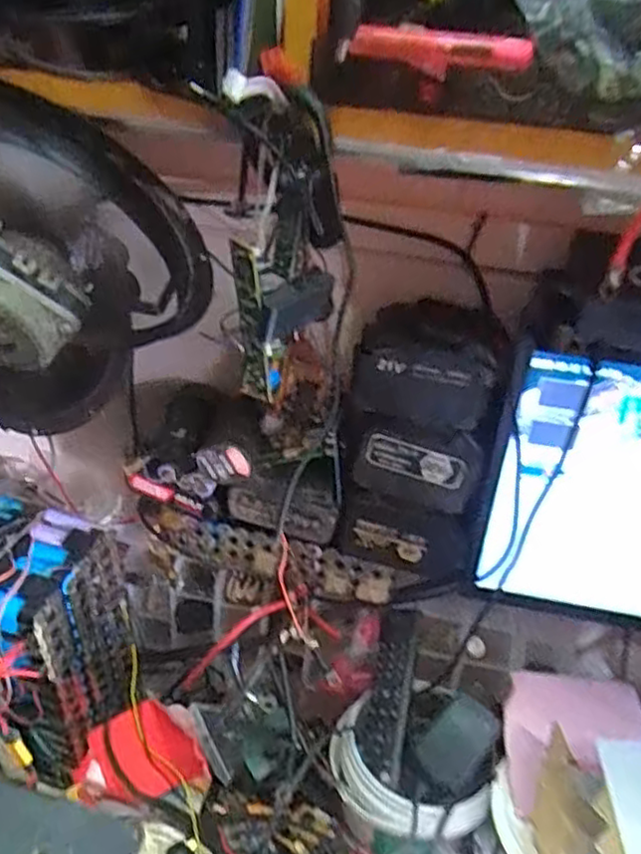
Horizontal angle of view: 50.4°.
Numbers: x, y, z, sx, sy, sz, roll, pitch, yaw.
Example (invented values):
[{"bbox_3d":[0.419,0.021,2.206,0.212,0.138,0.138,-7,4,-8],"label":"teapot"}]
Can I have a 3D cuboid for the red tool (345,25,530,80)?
[{"bbox_3d":[0.059,-0.183,0.332,0.085,0.018,0.011,8,31,5],"label":"red tool"}]

